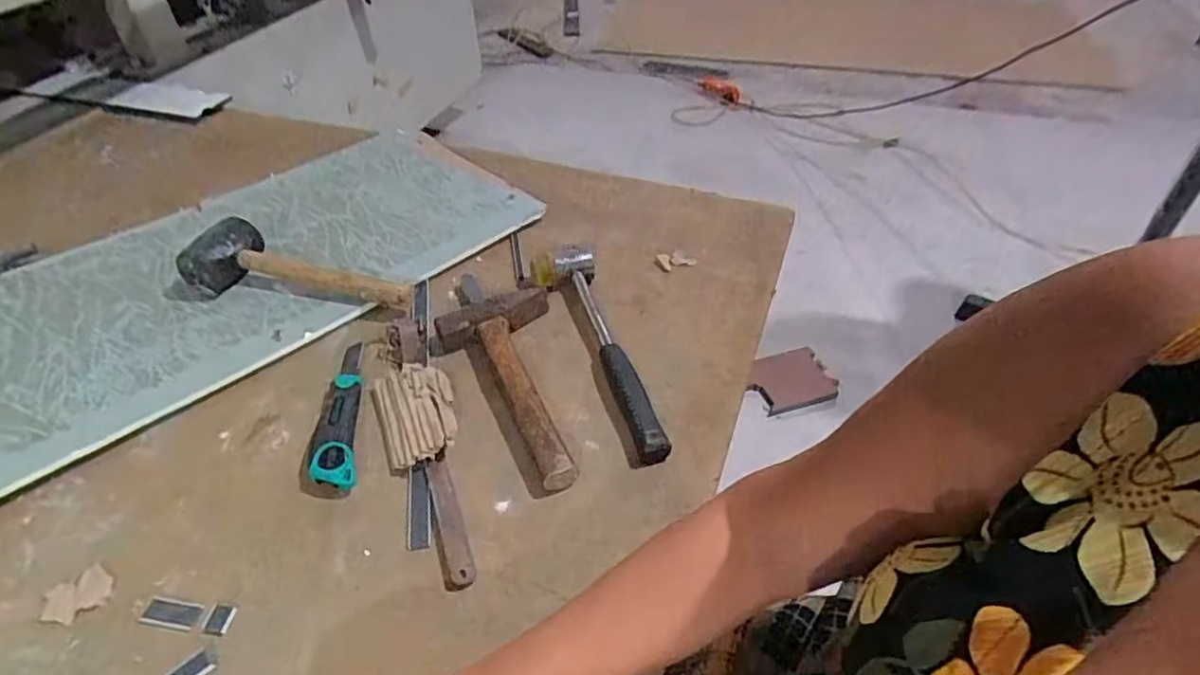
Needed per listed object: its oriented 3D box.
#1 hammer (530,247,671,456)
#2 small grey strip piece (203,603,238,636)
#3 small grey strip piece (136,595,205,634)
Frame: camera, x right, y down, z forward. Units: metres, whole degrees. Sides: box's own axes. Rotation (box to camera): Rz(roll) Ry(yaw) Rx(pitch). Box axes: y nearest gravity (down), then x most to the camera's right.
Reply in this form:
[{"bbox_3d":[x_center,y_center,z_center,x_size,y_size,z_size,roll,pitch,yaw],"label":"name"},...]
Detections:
[{"bbox_3d":[-0.005,0.009,0.678,0.071,0.030,0.293,-13,45,-11],"label":"hammer"},{"bbox_3d":[-0.280,0.208,0.476,0.018,0.004,0.022,4,44,6],"label":"small grey strip piece"},{"bbox_3d":[-0.318,0.205,0.479,0.044,0.004,0.021,7,45,9],"label":"small grey strip piece"}]

